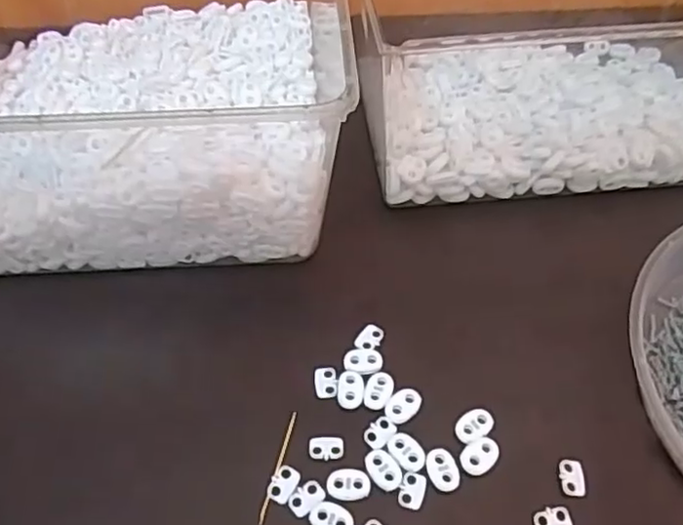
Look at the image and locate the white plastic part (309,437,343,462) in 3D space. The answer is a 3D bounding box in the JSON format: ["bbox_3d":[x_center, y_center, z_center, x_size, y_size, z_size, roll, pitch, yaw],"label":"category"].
[{"bbox_3d":[-0.008,0.100,0.347,0.019,0.004,0.013,1,52,1],"label":"white plastic part"}]

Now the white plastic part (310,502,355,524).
[{"bbox_3d":[-0.005,0.130,0.324,0.022,0.004,0.016,20,55,15],"label":"white plastic part"}]

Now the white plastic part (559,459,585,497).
[{"bbox_3d":[0.123,0.113,0.338,0.012,0.004,0.019,4,53,3],"label":"white plastic part"}]

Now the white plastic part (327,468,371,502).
[{"bbox_3d":[0.004,0.116,0.334,0.022,0.004,0.016,0,52,0],"label":"white plastic part"}]

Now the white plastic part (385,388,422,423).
[{"bbox_3d":[0.035,0.079,0.361,0.015,0.004,0.022,36,60,24],"label":"white plastic part"}]

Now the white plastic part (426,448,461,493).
[{"bbox_3d":[0.054,0.109,0.339,0.016,0.004,0.023,-17,54,-12],"label":"white plastic part"}]

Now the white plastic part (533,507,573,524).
[{"bbox_3d":[0.108,0.131,0.325,0.019,0.004,0.014,-12,53,-9],"label":"white plastic part"}]

